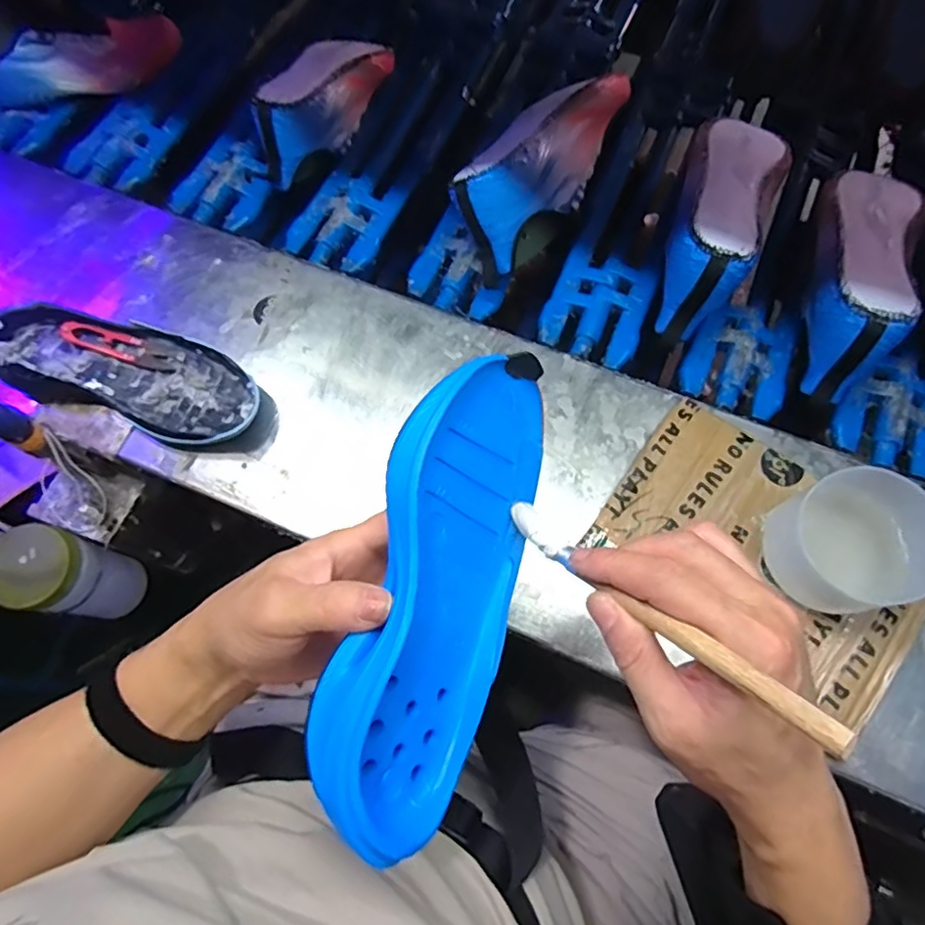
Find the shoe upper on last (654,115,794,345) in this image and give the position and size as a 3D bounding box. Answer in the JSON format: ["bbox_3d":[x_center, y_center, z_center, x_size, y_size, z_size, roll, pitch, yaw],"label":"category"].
[{"bbox_3d":[0.235,-0.229,0.548,0.091,0.110,0.253,26,76,10],"label":"shoe upper on last"}]

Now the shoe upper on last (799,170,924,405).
[{"bbox_3d":[0.355,-0.178,0.529,0.086,0.109,0.255,26,76,10],"label":"shoe upper on last"}]

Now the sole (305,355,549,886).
[{"bbox_3d":[-0.010,0.061,0.300,0.040,0.093,0.232,-1,67,45],"label":"sole"}]

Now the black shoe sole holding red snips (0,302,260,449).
[{"bbox_3d":[-0.285,-0.078,0.503,0.238,0.045,0.093,18,75,8],"label":"black shoe sole holding red snips"}]

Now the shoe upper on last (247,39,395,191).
[{"bbox_3d":[-0.152,-0.391,0.627,0.074,0.096,0.211,31,77,11],"label":"shoe upper on last"}]

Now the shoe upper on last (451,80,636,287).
[{"bbox_3d":[0.073,-0.290,0.576,0.092,0.101,0.241,27,77,9],"label":"shoe upper on last"}]

